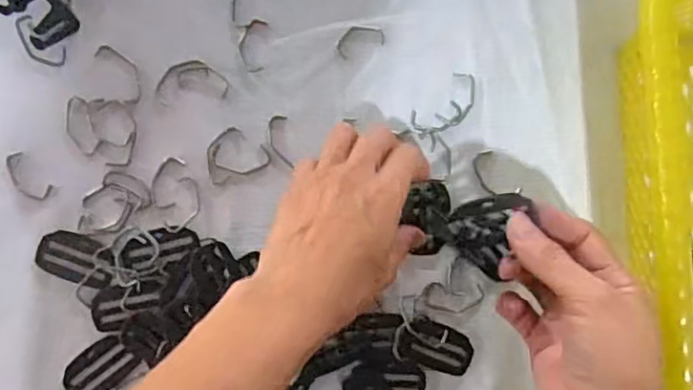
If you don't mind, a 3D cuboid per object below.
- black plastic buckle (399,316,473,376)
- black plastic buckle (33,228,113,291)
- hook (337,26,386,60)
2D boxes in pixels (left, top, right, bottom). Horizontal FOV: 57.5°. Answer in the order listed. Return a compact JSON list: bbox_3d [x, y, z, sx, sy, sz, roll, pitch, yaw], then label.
[{"bbox_3d":[0.057,0.095,0.395,0.046,0.004,0.028,22,87,-3],"label":"black plastic buckle"},{"bbox_3d":[-0.163,0.038,0.380,0.046,0.004,0.028,19,88,-3],"label":"black plastic buckle"},{"bbox_3d":[0.009,-0.099,0.401,0.031,0.004,0.018,-22,90,-4],"label":"hook"}]

